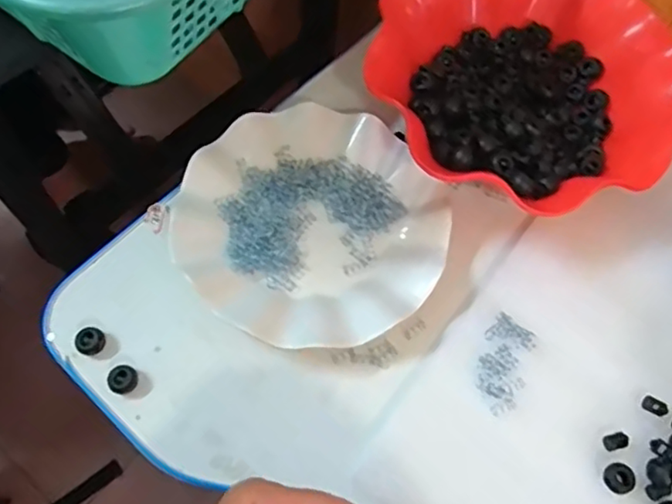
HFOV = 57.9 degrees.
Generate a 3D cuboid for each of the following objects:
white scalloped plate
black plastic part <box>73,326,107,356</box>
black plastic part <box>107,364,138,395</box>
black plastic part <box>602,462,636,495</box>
[{"bbox_3d":[-0.017,-0.024,0.417,0.175,0.027,0.179,2,67,-4],"label":"white scalloped plate"},{"bbox_3d":[-0.157,0.058,0.390,0.016,0.015,0.017,27,67,7],"label":"black plastic part"},{"bbox_3d":[-0.134,0.080,0.382,0.016,0.015,0.017,2,67,-4],"label":"black plastic part"},{"bbox_3d":[0.173,0.138,0.371,0.018,0.005,0.018,2,67,-4],"label":"black plastic part"}]

